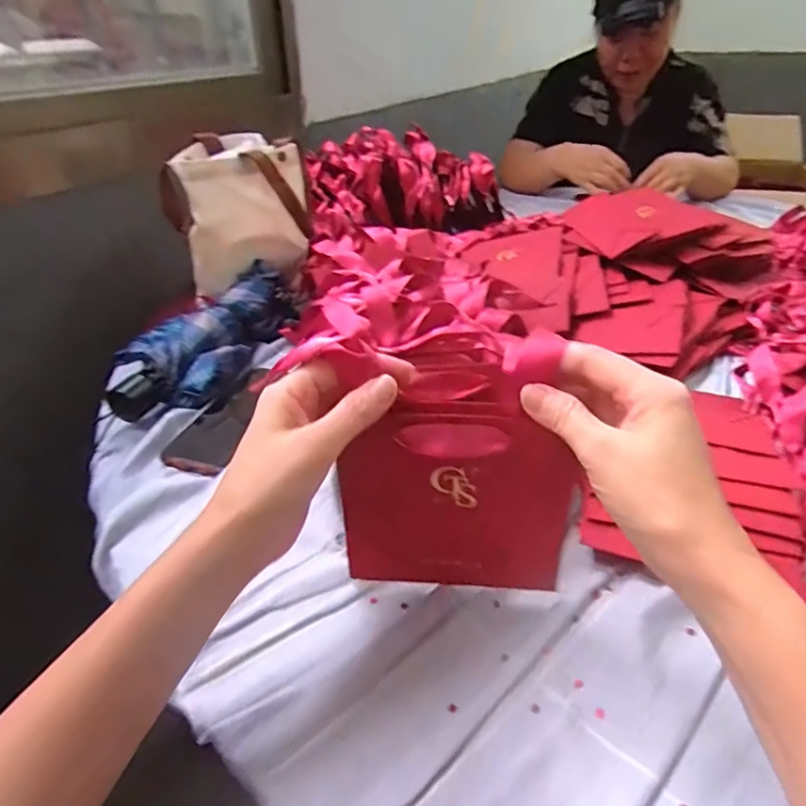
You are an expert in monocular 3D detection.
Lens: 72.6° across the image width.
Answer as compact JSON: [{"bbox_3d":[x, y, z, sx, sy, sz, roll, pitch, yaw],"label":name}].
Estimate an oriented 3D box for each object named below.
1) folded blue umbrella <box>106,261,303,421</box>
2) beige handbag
[{"bbox_3d":[-0.201,-0.079,0.603,0.108,0.048,0.263,14,38,20],"label":"folded blue umbrella"},{"bbox_3d":[-0.224,-0.250,0.714,0.147,0.146,0.178,-29,44,-34],"label":"beige handbag"}]

